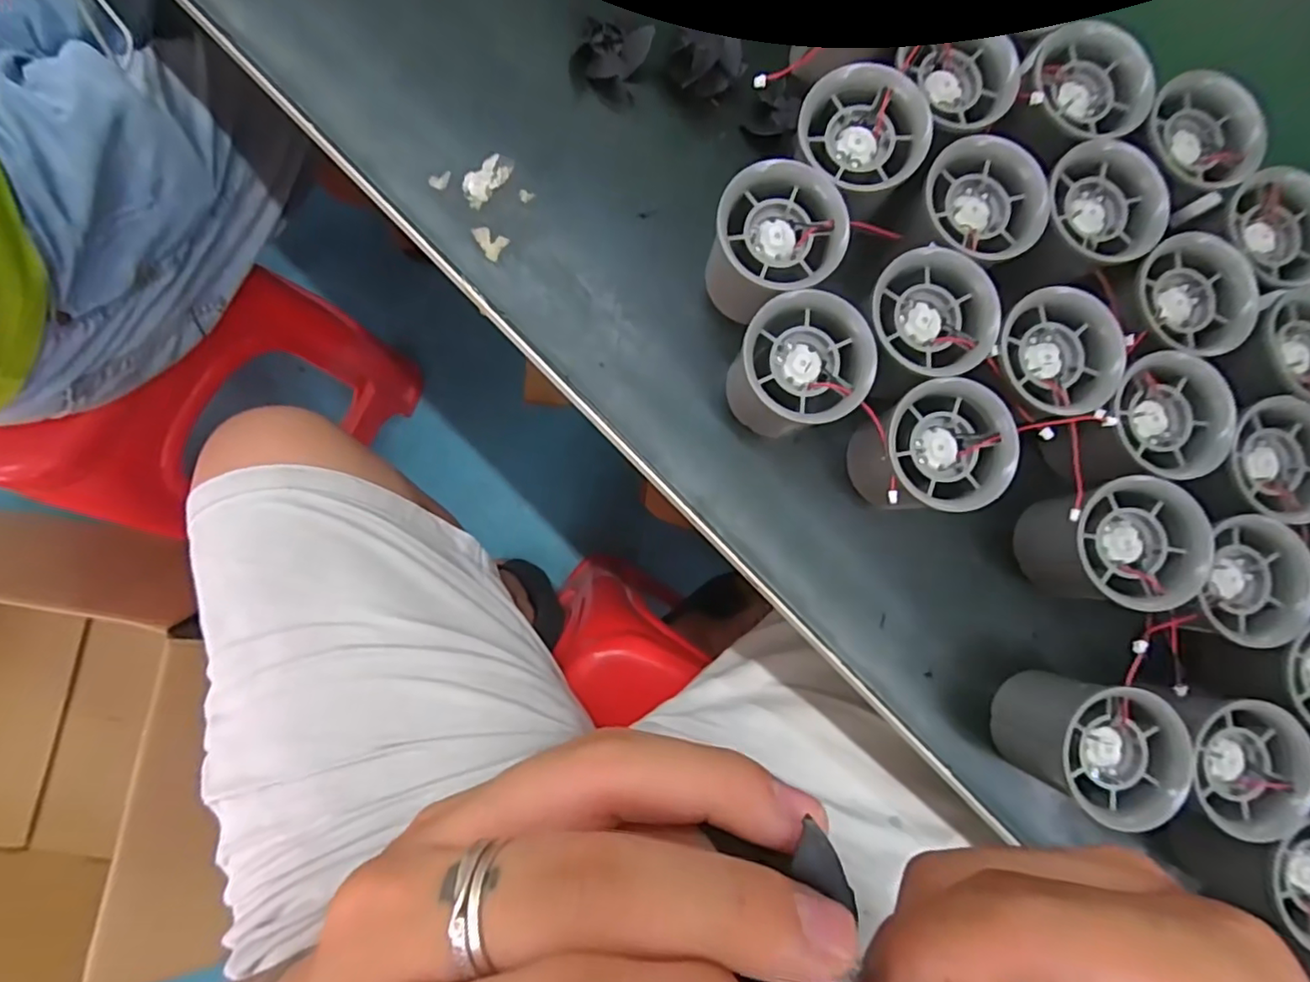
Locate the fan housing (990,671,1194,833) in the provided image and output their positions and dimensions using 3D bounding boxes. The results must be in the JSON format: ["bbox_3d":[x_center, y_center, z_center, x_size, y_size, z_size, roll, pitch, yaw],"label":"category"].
[{"bbox_3d":[0.195,0.113,0.265,0.052,0.055,0.053,0,85,-5],"label":"fan housing"}]

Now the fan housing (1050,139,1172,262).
[{"bbox_3d":[0.204,-0.129,0.266,0.050,0.019,0.046,1,84,-6],"label":"fan housing"}]

